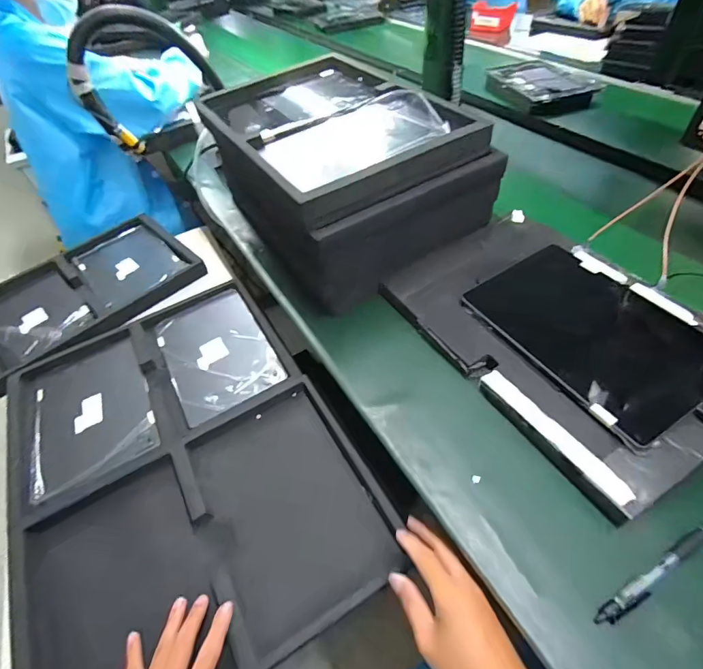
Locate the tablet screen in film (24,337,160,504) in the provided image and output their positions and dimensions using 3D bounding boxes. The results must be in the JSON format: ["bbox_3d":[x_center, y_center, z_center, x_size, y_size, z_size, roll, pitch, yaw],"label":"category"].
[{"bbox_3d":[-0.424,0.119,0.658,0.178,0.014,0.255,-28,49,-18],"label":"tablet screen in film"}]

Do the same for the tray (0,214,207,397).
[{"bbox_3d":[-0.577,-0.097,0.872,0.426,0.057,0.329,-38,56,-23],"label":"tray"}]

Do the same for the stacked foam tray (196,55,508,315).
[{"bbox_3d":[-0.030,-0.274,0.678,0.291,0.188,0.437,-28,52,-16],"label":"stacked foam tray"}]

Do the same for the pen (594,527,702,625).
[{"bbox_3d":[0.263,0.203,0.348,0.137,0.012,0.015,-26,52,-15],"label":"pen"}]

